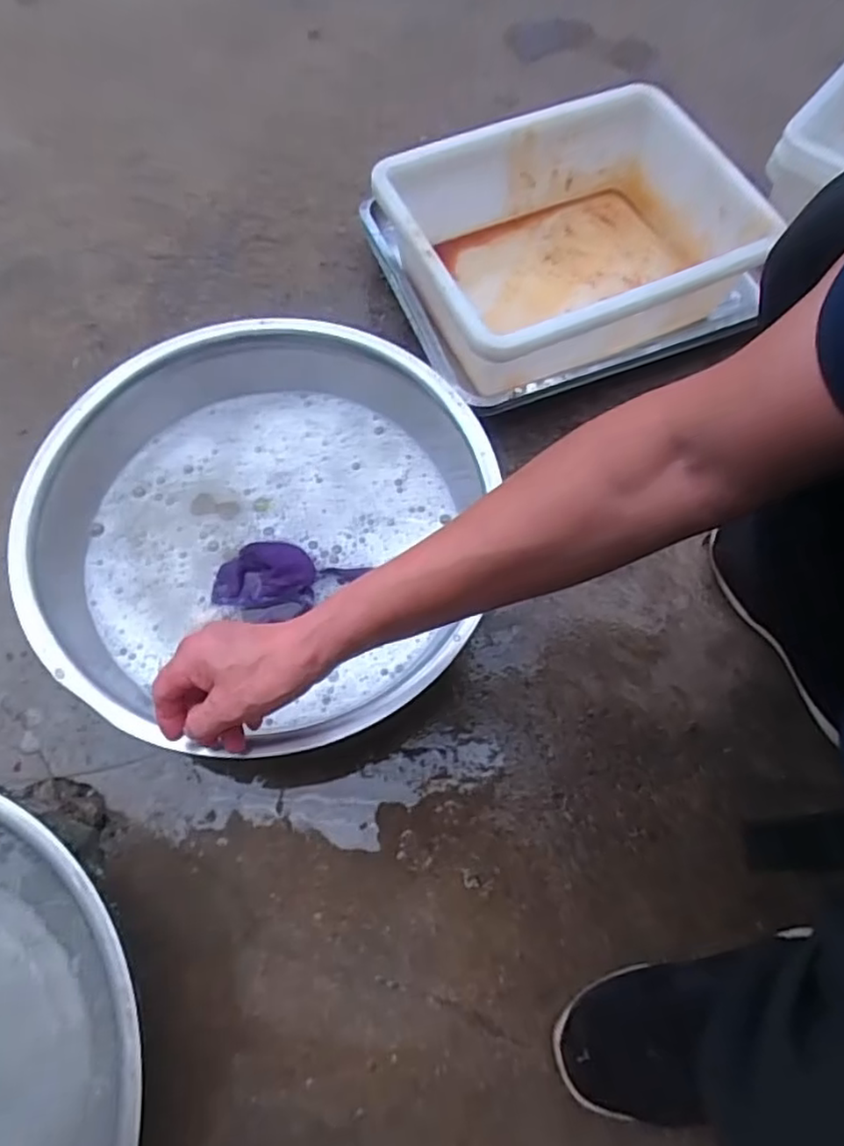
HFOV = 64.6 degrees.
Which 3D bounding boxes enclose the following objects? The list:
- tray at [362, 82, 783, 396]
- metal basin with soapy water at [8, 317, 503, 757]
[{"bbox_3d":[0.172,-0.357,0.742,0.380,0.145,0.272,-21,70,-10],"label":"tray"},{"bbox_3d":[-0.152,-0.043,0.618,0.378,0.113,0.380,1,68,-2],"label":"metal basin with soapy water"}]

